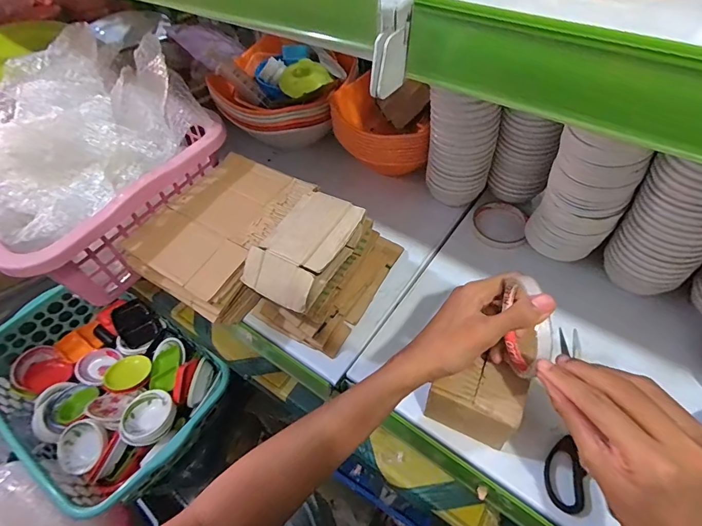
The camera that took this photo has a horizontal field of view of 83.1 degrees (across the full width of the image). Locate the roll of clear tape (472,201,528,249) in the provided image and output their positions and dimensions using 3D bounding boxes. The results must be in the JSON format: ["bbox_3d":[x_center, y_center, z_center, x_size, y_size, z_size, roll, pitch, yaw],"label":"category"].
[{"bbox_3d":[0.220,-0.060,0.583,0.073,0.011,0.087,12,56,13],"label":"roll of clear tape"}]

